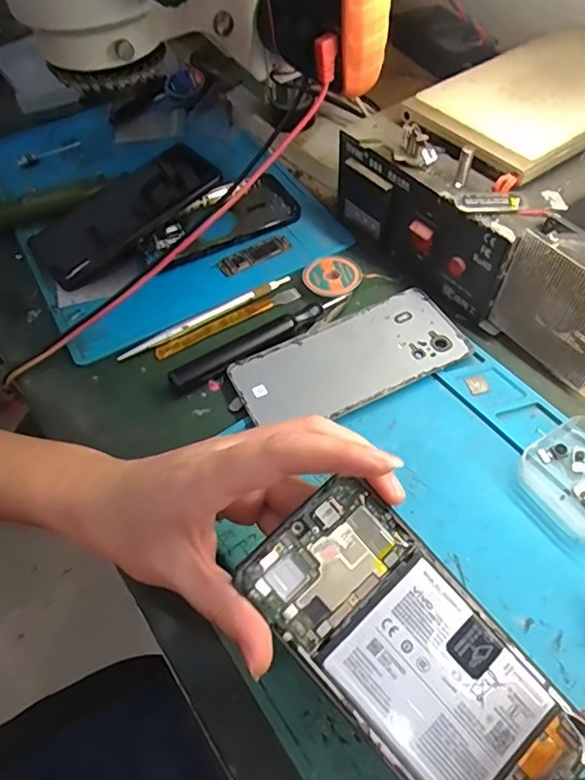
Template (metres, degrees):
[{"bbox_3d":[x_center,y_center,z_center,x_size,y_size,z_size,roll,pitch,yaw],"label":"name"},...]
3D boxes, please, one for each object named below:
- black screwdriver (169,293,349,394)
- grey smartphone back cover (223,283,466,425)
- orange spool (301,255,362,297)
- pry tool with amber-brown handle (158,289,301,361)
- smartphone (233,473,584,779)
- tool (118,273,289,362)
[{"bbox_3d":[-0.022,-0.037,0.383,0.140,0.010,0.019,-27,57,-13],"label":"black screwdriver"},{"bbox_3d":[0.041,-0.020,0.370,0.157,0.007,0.070,-24,57,-11],"label":"grey smartphone back cover"},{"bbox_3d":[0.032,-0.090,0.423,0.044,0.008,0.043,-2,55,3],"label":"orange spool"},{"bbox_3d":[-0.049,-0.053,0.412,0.121,0.007,0.013,-27,57,-13],"label":"pry tool with amber-brown handle"},{"bbox_3d":[0.054,0.118,0.232,0.072,0.005,0.158,-40,83,-12],"label":"smartphone"},{"bbox_3d":[-0.066,-0.058,0.413,0.145,0.005,0.010,-29,58,-14],"label":"tool"}]

